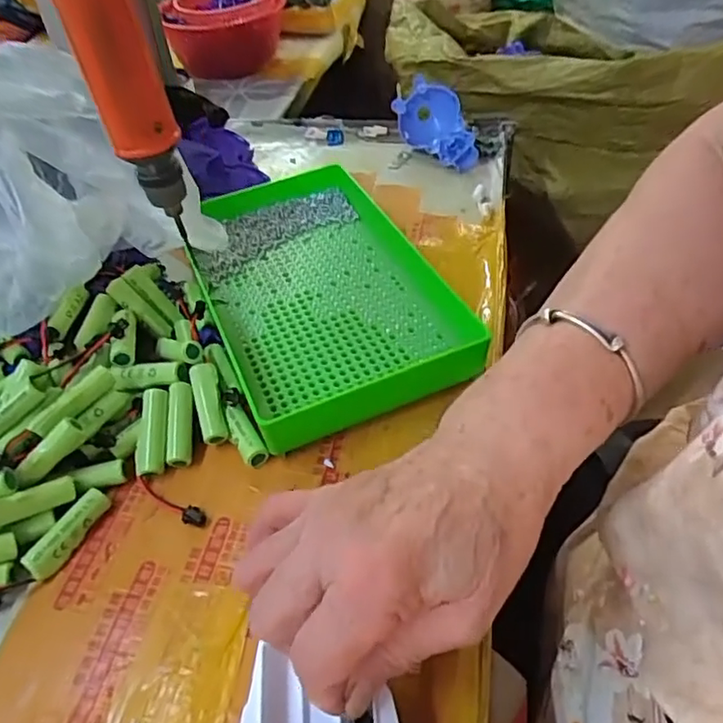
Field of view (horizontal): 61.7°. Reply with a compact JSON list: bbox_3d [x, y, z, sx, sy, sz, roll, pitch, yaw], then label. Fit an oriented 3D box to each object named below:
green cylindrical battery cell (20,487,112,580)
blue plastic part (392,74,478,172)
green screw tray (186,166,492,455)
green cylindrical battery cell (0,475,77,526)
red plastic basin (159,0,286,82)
[{"bbox_3d":[-0.156,0.091,0.323,0.011,0.016,0.050,20,52,22],"label":"green cylindrical battery cell"},{"bbox_3d":[0.070,-0.223,0.576,0.055,0.051,0.092,-16,48,-9],"label":"blue plastic part"},{"bbox_3d":[-0.031,-0.057,0.436,0.160,0.033,0.248,-20,49,-13],"label":"green screw tray"},{"bbox_3d":[-0.177,0.074,0.317,0.051,0.012,0.012,-17,44,-42],"label":"green cylindrical battery cell"},{"bbox_3d":[-0.184,-0.467,0.844,0.155,0.090,0.147,-3,46,3],"label":"red plastic basin"}]

